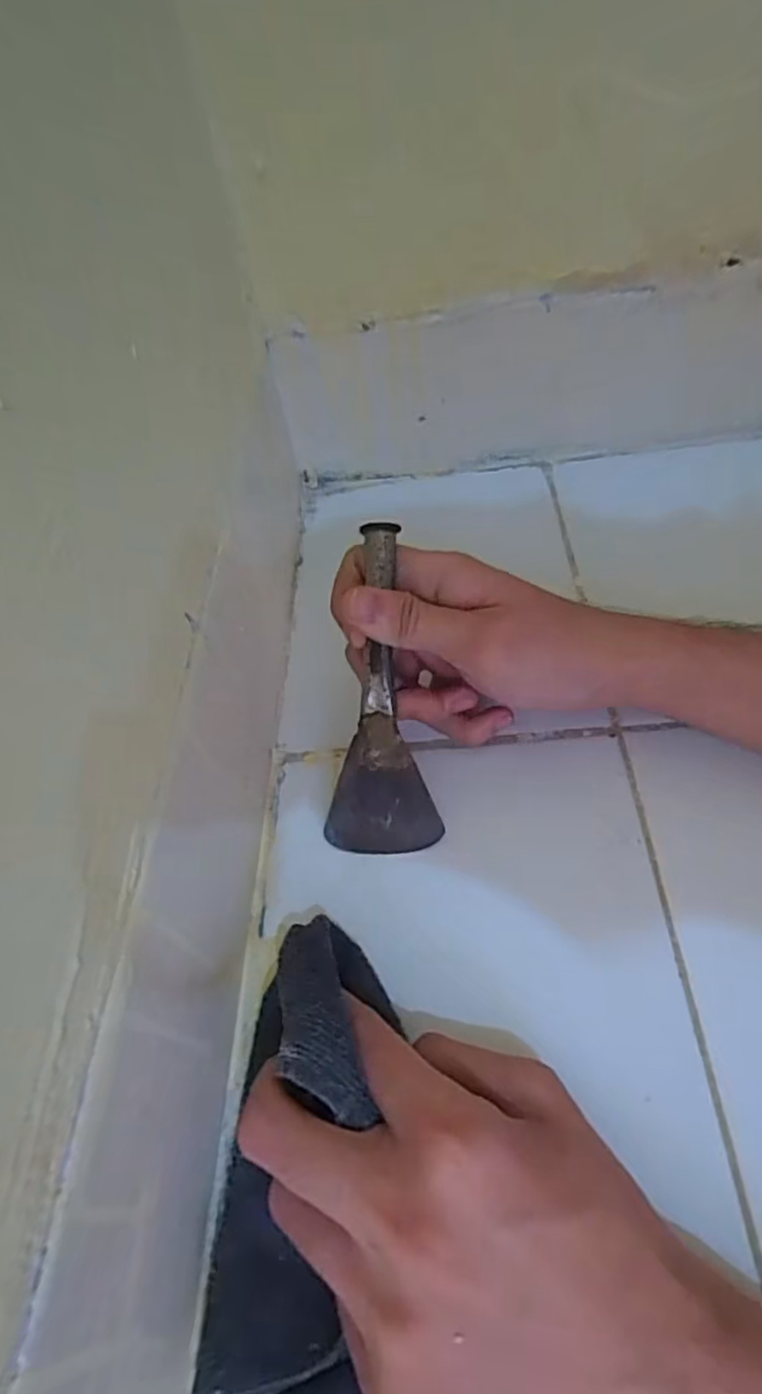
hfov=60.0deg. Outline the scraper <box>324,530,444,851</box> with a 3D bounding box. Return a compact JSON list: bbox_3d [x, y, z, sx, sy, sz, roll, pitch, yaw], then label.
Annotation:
[{"bbox_3d":[0.000,-0.002,0.289,0.049,0.011,0.143,-1,95,6],"label":"scraper"}]

